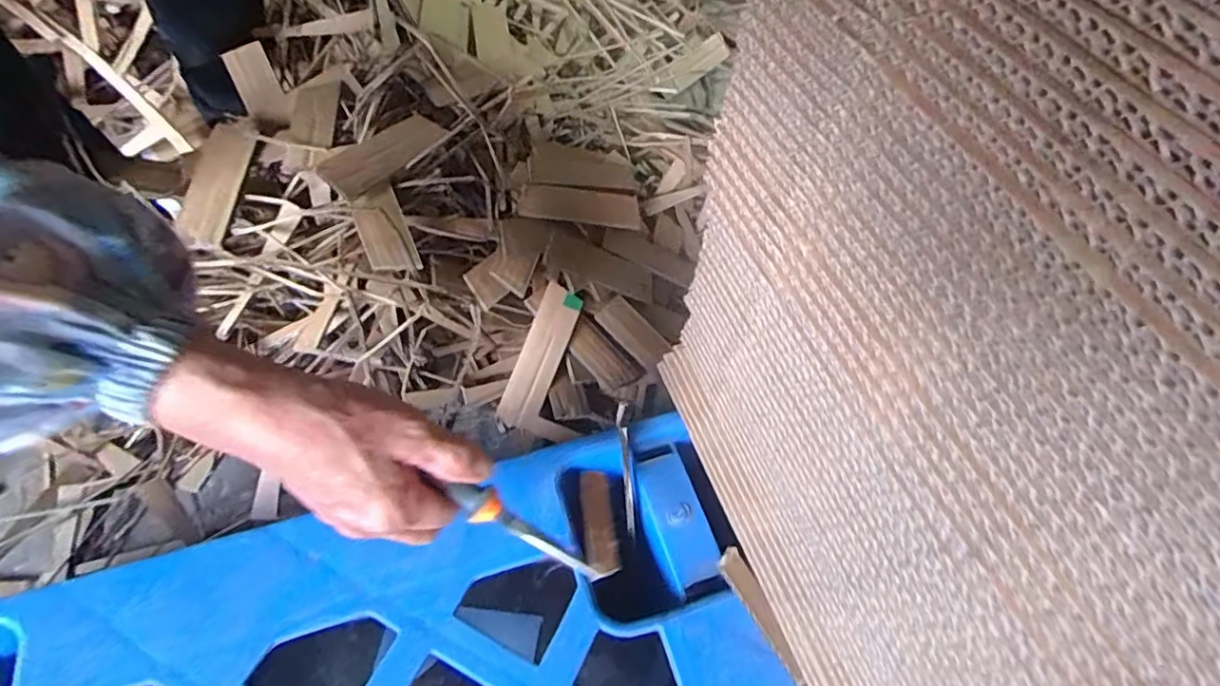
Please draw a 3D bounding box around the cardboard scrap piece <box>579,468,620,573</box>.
[{"bbox_3d":[-0.008,0.107,0.353,0.018,0.004,0.062,-6,56,-7],"label":"cardboard scrap piece"}]

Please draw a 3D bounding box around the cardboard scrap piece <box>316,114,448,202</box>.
[{"bbox_3d":[-0.199,-0.169,0.516,0.040,0.004,0.126,44,51,-8],"label":"cardboard scrap piece"}]

